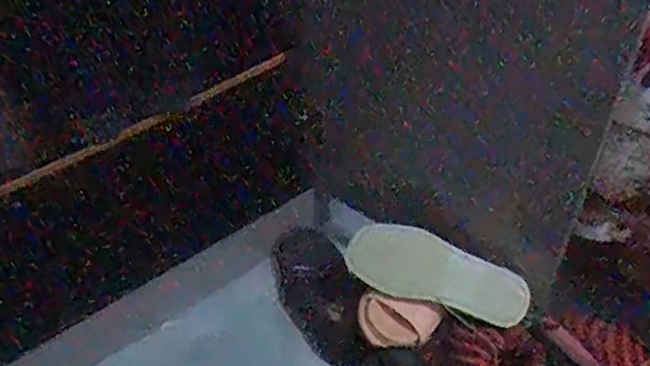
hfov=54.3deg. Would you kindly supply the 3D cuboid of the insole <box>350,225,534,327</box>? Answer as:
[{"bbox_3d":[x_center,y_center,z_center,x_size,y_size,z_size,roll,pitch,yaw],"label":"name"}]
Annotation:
[{"bbox_3d":[0.137,0.110,0.779,0.219,0.086,0.013,13,10,7],"label":"insole"}]

